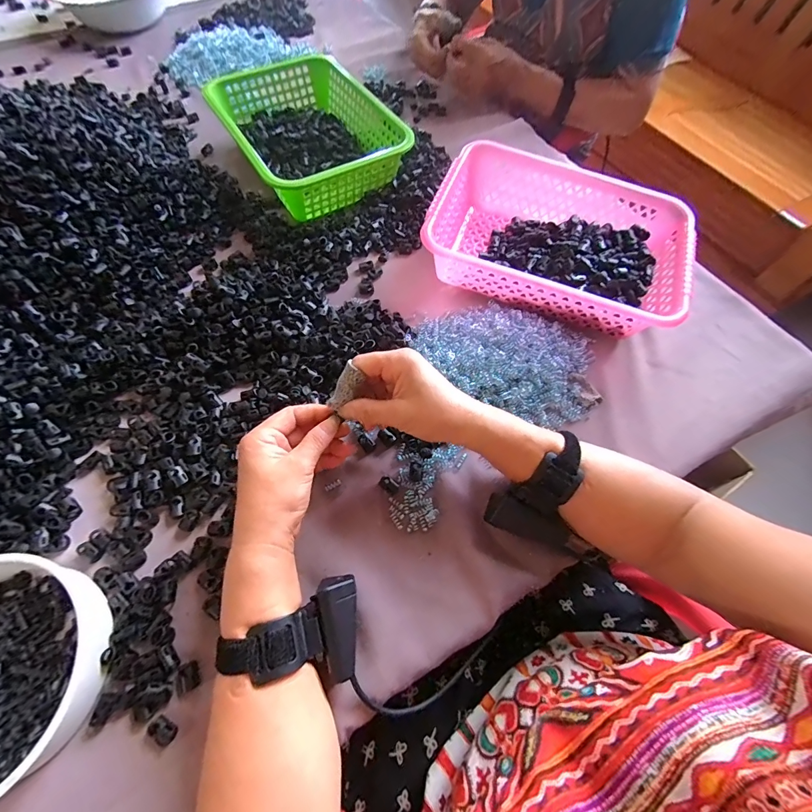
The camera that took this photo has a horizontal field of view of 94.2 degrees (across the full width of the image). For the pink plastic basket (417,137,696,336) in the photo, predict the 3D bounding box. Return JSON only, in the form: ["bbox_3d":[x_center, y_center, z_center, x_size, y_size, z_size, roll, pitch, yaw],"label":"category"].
[{"bbox_3d":[0.192,-0.209,0.494,0.310,0.088,0.220,20,63,8],"label":"pink plastic basket"}]

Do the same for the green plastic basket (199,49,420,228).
[{"bbox_3d":[-0.156,-0.424,0.584,0.215,0.068,0.292,-27,67,-14],"label":"green plastic basket"}]

